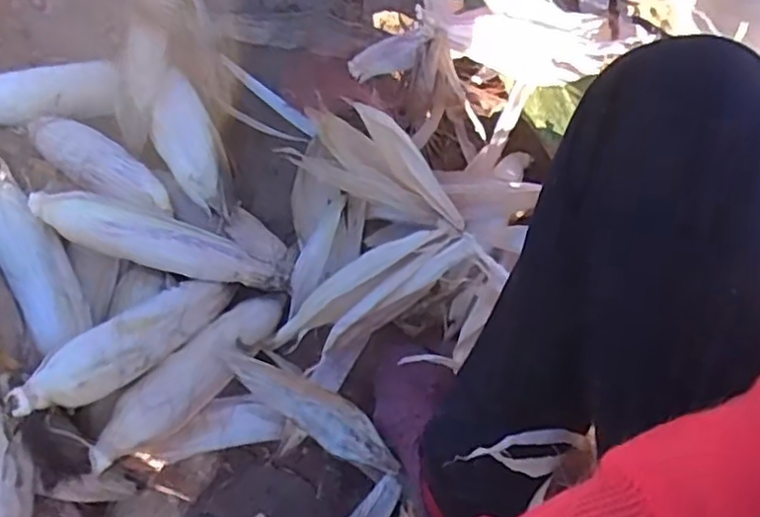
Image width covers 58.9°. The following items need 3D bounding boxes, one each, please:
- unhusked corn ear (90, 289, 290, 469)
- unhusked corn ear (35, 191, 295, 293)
[{"bbox_3d":[-0.171,0.107,0.638,0.054,0.044,0.230,34,50,13],"label":"unhusked corn ear"},{"bbox_3d":[-0.216,-0.018,0.668,0.252,0.049,0.053,18,63,-15],"label":"unhusked corn ear"}]

